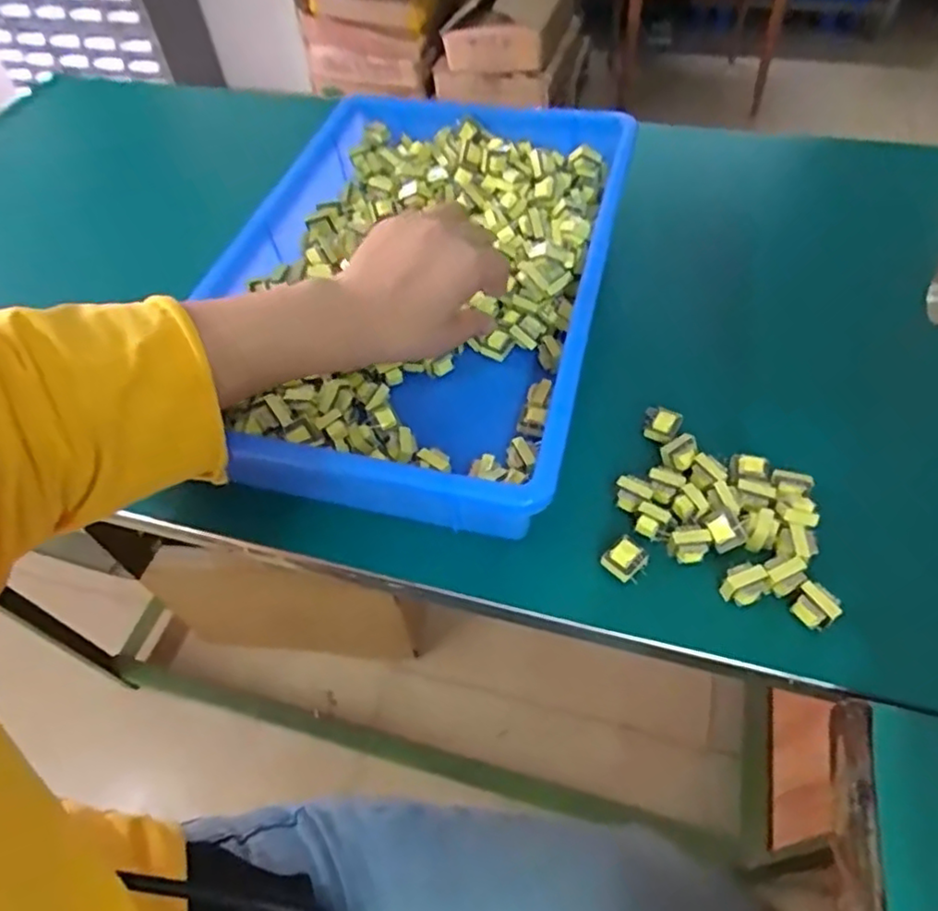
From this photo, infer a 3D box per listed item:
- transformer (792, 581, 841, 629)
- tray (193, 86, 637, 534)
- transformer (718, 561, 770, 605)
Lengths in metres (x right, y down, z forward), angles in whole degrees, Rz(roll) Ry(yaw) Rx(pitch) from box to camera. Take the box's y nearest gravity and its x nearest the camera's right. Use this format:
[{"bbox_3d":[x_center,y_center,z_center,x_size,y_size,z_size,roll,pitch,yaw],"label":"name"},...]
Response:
[{"bbox_3d":[0.170,0.074,0.314,0.017,0.013,0.020,-30,57,-17],"label":"transformer"},{"bbox_3d":[-0.030,-0.124,0.440,0.236,0.065,0.362,10,55,11],"label":"tray"},{"bbox_3d":[0.138,0.065,0.321,0.022,0.013,0.017,-23,55,-13],"label":"transformer"}]

